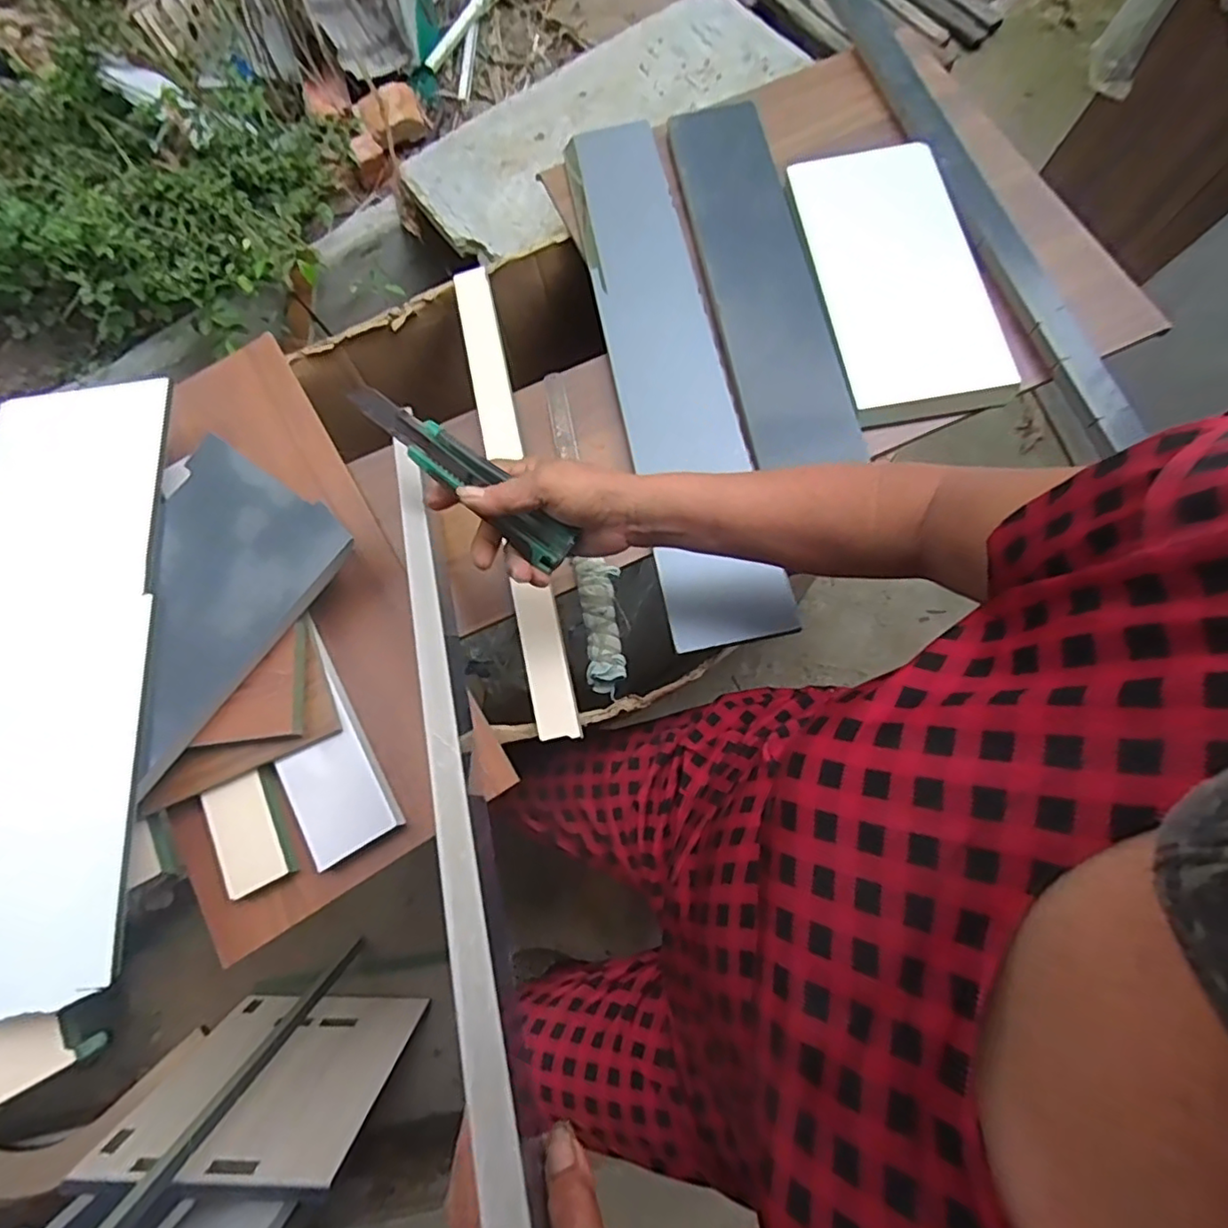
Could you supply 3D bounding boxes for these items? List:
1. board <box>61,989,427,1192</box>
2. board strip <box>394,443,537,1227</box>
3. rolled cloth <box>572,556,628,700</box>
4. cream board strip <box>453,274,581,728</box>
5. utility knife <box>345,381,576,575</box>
[{"bbox_3d":[-0.431,0.589,0.802,0.276,0.308,0.019,2,90,2],"label":"board"},{"bbox_3d":[-0.092,0.059,0.335,0.021,0.008,0.444,-17,54,-4],"label":"board strip"},{"bbox_3d":[-0.011,0.007,0.534,0.034,0.026,0.116,-8,71,-1],"label":"rolled cloth"},{"bbox_3d":[-0.095,-0.122,0.567,0.034,0.011,0.472,-8,73,-14],"label":"cream board strip"},{"bbox_3d":[-0.097,-0.093,0.413,0.169,0.021,0.026,39,76,-9],"label":"utility knife"}]

